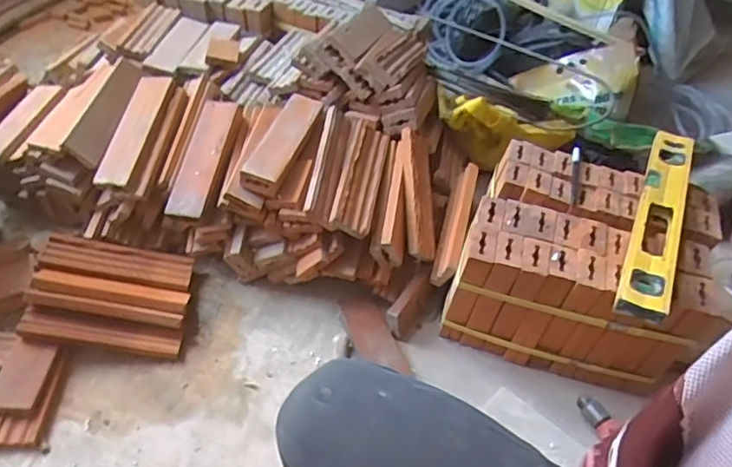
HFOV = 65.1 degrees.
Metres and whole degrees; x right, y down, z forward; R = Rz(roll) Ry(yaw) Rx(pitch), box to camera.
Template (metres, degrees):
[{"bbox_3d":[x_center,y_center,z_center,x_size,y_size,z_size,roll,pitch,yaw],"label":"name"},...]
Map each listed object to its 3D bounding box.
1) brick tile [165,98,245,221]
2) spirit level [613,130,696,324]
[{"bbox_3d":[-0.269,-0.137,0.976,0.069,0.026,0.248,17,63,-11],"label":"brick tile"},{"bbox_3d":[0.441,-0.031,0.860,0.062,0.027,0.428,22,46,16],"label":"spirit level"}]

